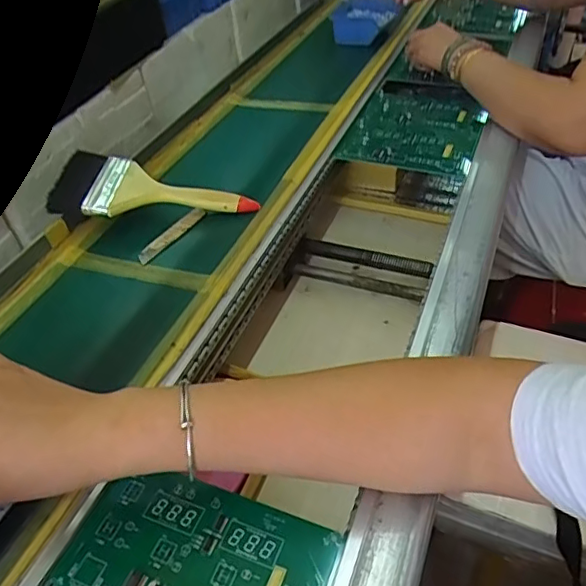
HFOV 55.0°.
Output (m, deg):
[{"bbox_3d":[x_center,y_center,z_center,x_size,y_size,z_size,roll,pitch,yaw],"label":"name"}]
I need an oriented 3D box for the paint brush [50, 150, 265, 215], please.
[{"bbox_3d":[-0.160,-0.118,0.657,0.230,0.016,0.112,10,45,-1],"label":"paint brush"}]

